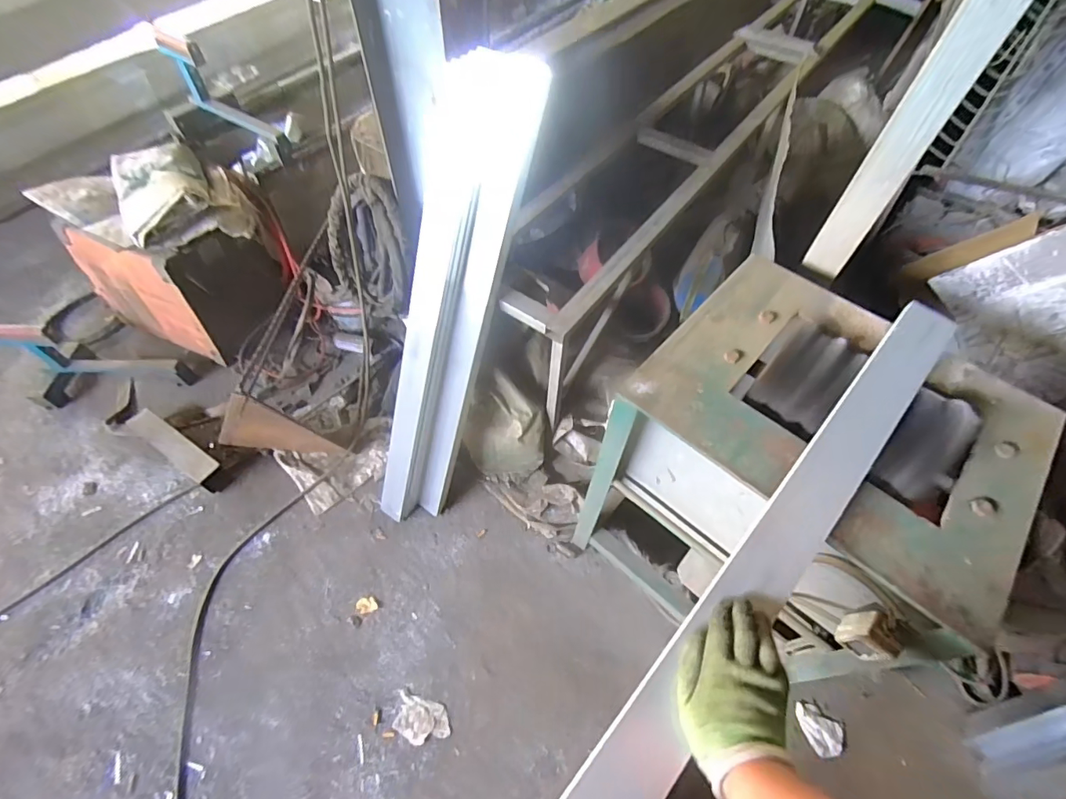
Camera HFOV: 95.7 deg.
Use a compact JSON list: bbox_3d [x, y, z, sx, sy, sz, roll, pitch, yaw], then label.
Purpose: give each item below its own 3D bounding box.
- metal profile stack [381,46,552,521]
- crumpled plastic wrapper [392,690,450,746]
[{"bbox_3d":[-0.208,-0.151,1.133,0.196,1.157,0.102,22,26,12],"label":"metal profile stack"},{"bbox_3d":[-0.270,0.785,1.177,0.137,0.025,0.090,13,57,6],"label":"crumpled plastic wrapper"}]

